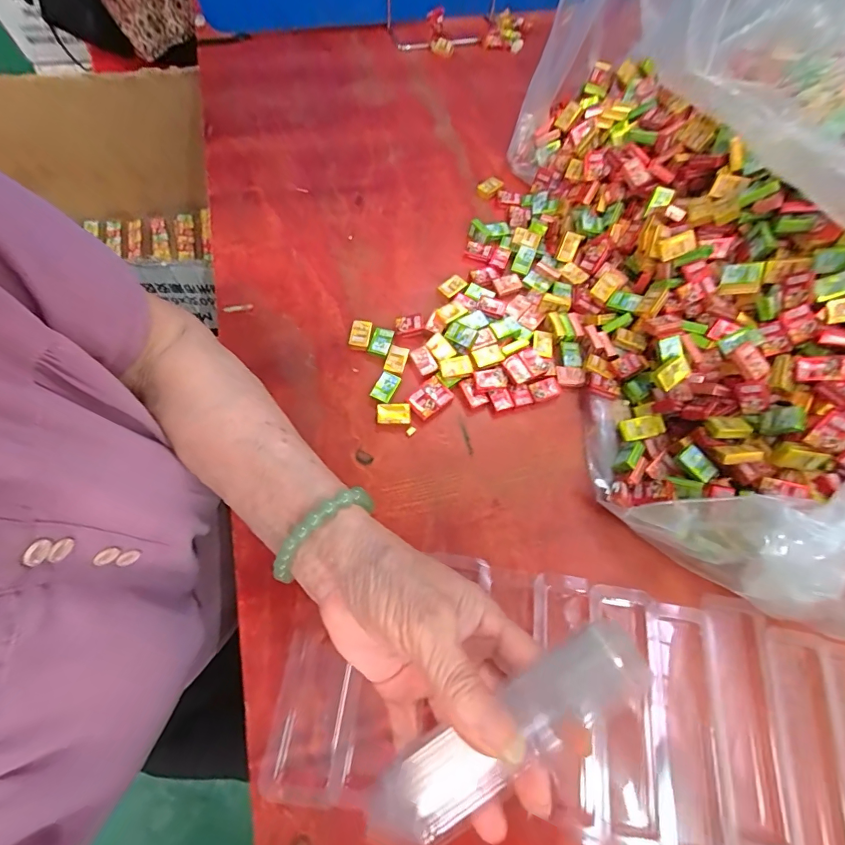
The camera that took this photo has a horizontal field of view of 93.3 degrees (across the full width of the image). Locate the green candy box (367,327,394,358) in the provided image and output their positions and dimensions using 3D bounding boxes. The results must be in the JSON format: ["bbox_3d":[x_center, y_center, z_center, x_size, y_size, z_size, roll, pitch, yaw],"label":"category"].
[{"bbox_3d":[-0.035,-0.069,0.339,0.017,0.005,0.026,16,68,3],"label":"green candy box"}]

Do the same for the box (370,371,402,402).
[{"bbox_3d":[-0.030,-0.028,0.325,0.017,0.006,0.025,28,69,8],"label":"box"}]

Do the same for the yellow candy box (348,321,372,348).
[{"bbox_3d":[-0.054,-0.076,0.345,0.018,0.007,0.025,7,68,0],"label":"yellow candy box"}]

